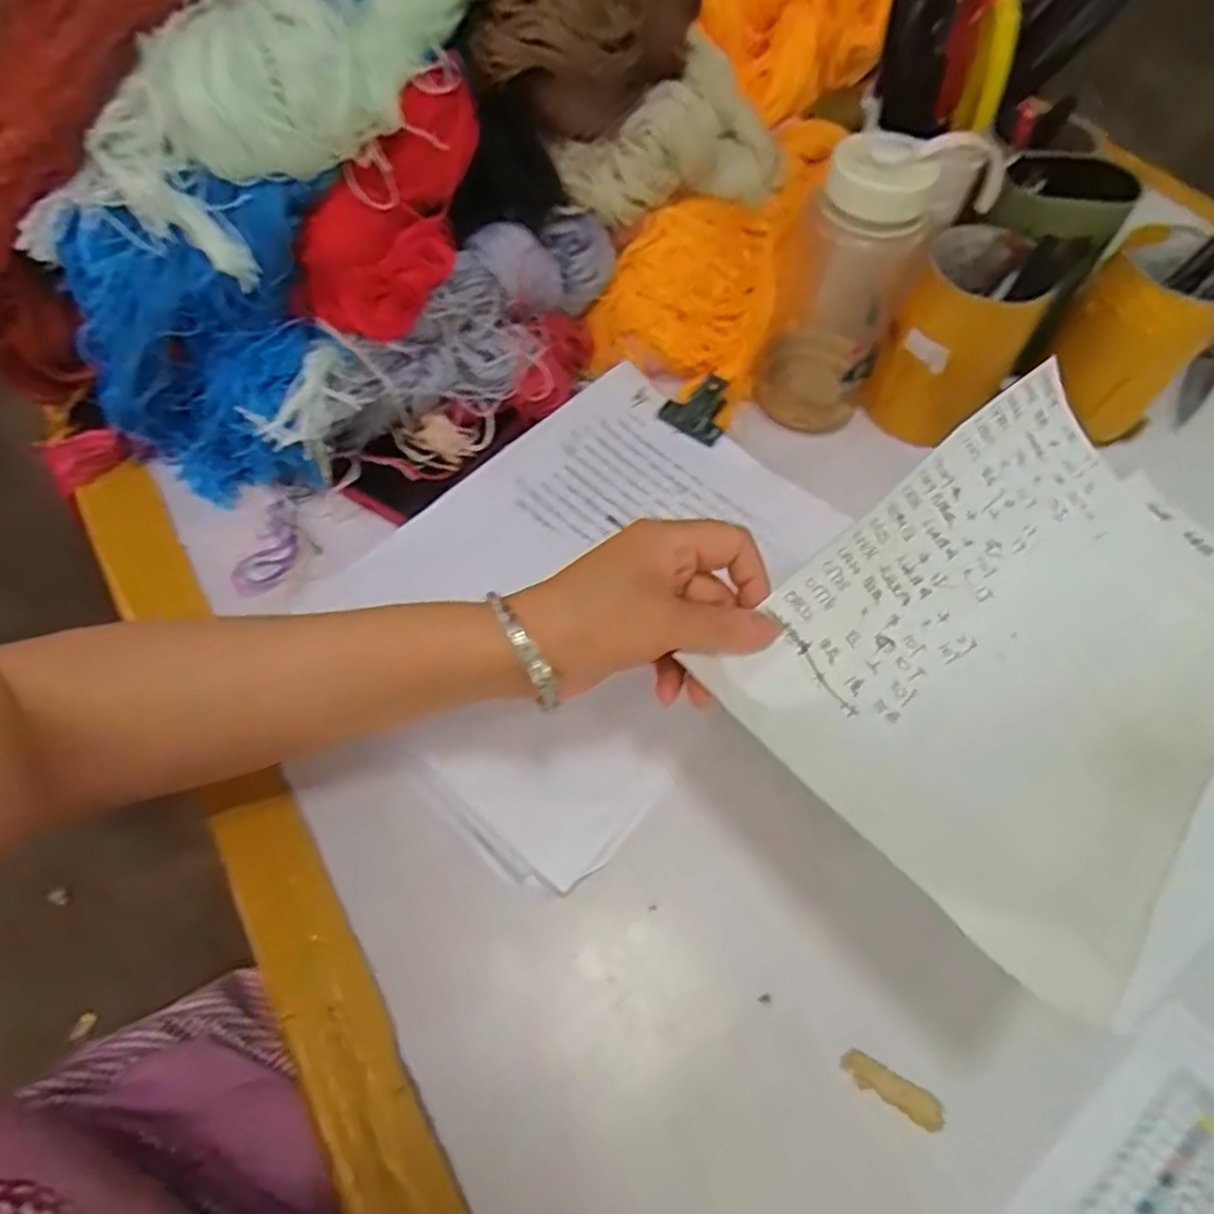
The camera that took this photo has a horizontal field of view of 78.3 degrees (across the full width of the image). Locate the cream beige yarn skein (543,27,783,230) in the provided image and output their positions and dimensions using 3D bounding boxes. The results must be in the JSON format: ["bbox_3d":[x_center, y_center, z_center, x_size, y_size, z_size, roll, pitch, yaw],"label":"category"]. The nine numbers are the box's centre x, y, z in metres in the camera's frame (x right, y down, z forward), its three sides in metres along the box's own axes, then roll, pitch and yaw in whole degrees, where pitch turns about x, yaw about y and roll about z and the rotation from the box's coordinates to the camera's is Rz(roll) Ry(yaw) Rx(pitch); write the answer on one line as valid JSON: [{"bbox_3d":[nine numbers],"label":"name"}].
[{"bbox_3d":[0.059,-0.338,0.546,0.079,0.073,0.195,41,65,19],"label":"cream beige yarn skein"}]

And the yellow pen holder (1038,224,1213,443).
[{"bbox_3d":[0.370,-0.190,0.529,0.086,0.105,0.085,-38,68,-22],"label":"yellow pen holder"}]

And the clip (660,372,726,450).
[{"bbox_3d":[0.071,-0.146,0.538,0.046,0.015,0.050,34,64,16],"label":"clip"}]

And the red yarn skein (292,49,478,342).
[{"bbox_3d":[-0.125,-0.246,0.457,0.061,0.056,0.171,32,97,15],"label":"red yarn skein"}]

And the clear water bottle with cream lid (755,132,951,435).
[{"bbox_3d":[0.156,-0.207,0.500,0.078,0.185,0.068,19,61,8],"label":"clear water bottle with cream lid"}]

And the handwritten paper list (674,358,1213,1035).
[{"bbox_3d":[0.213,0.019,0.370,0.277,0.042,0.200,-37,68,-21],"label":"handwritten paper list"}]

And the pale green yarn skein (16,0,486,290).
[{"bbox_3d":[-0.156,-0.332,0.431,0.109,0.082,0.409,39,79,18],"label":"pale green yarn skein"}]

